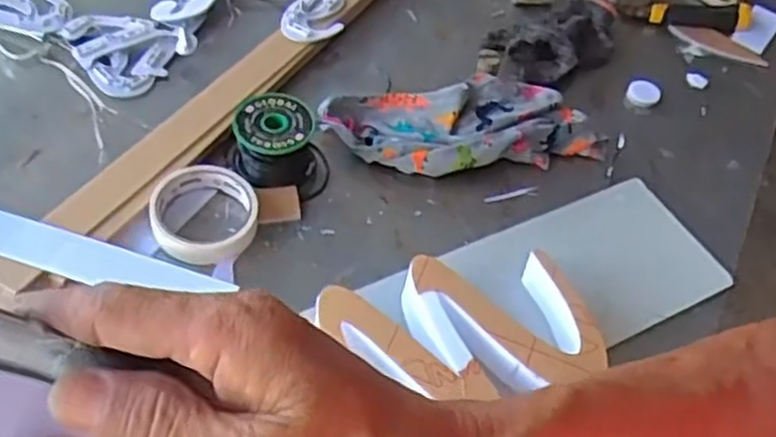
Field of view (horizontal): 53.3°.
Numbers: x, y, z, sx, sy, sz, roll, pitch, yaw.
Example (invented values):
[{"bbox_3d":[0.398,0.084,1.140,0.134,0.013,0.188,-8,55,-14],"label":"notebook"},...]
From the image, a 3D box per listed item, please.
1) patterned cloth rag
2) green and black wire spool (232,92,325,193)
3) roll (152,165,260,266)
[{"bbox_3d":[0.078,-0.093,0.765,0.273,0.049,0.099,-6,54,-13],"label":"patterned cloth rag"},{"bbox_3d":[-0.098,-0.066,0.702,0.080,0.066,0.065,1,53,-8],"label":"green and black wire spool"},{"bbox_3d":[-0.157,-0.003,0.666,0.089,0.028,0.089,4,53,-6],"label":"roll"}]

